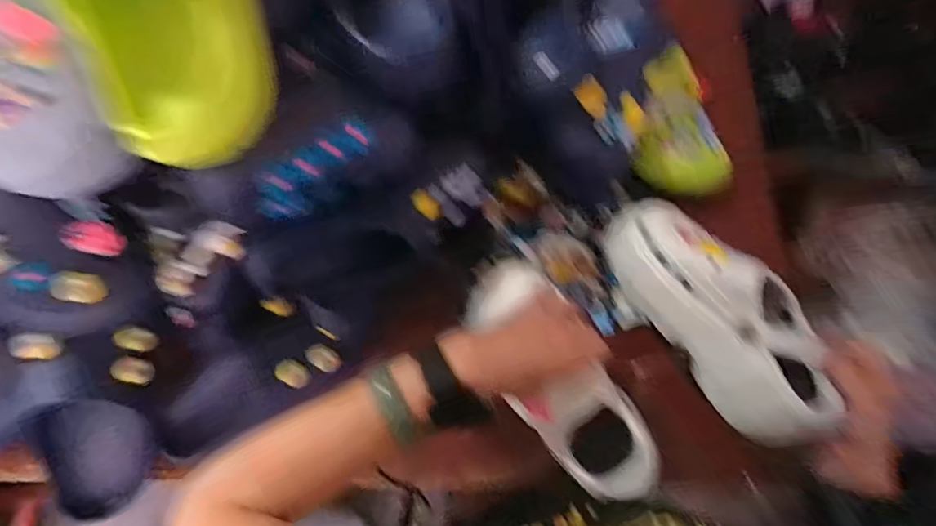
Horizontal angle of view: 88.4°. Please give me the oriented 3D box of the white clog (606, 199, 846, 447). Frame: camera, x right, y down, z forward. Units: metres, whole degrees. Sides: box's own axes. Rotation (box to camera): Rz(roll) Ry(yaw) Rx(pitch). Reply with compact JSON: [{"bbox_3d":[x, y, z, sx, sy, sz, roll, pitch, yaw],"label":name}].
[{"bbox_3d":[0.256,0.047,0.491,0.098,0.106,0.258,-4,47,-39],"label":"white clog"}]

